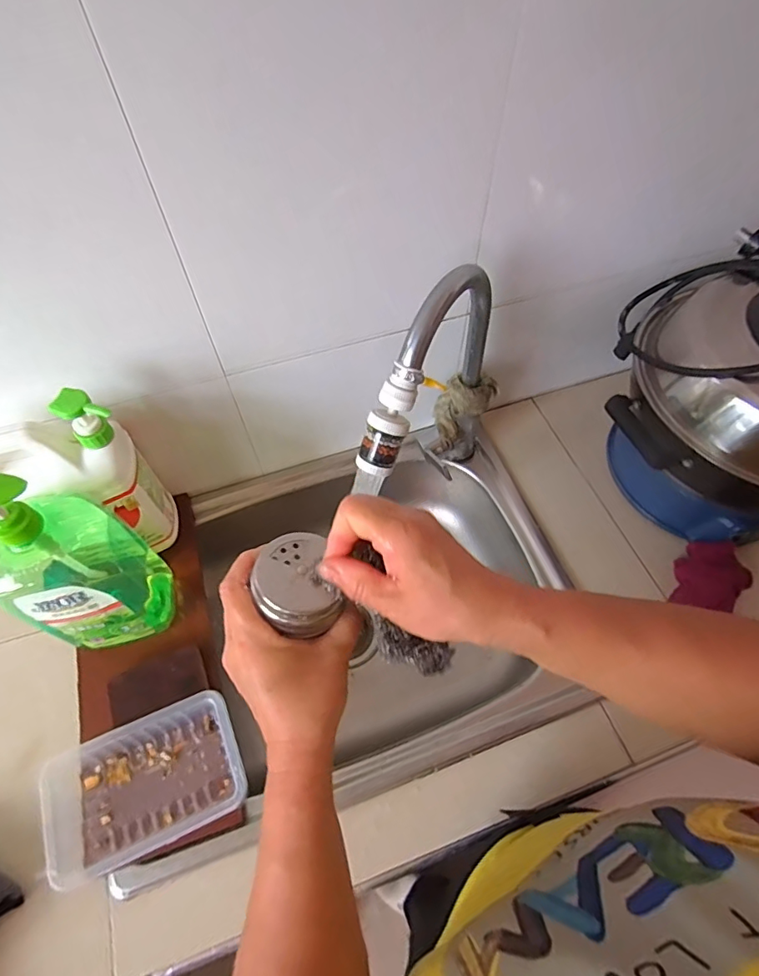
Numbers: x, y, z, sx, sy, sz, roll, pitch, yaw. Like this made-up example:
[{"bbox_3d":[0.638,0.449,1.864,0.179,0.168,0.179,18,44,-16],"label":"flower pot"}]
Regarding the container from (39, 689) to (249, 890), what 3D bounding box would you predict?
[{"bbox_3d":[-0.245,0.307,0.520,0.167,0.049,0.120,-21,61,-12],"label":"container"}]

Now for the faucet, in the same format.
[{"bbox_3d":[0.058,-0.085,0.582,0.051,0.314,0.259,34,65,19],"label":"faucet"}]

